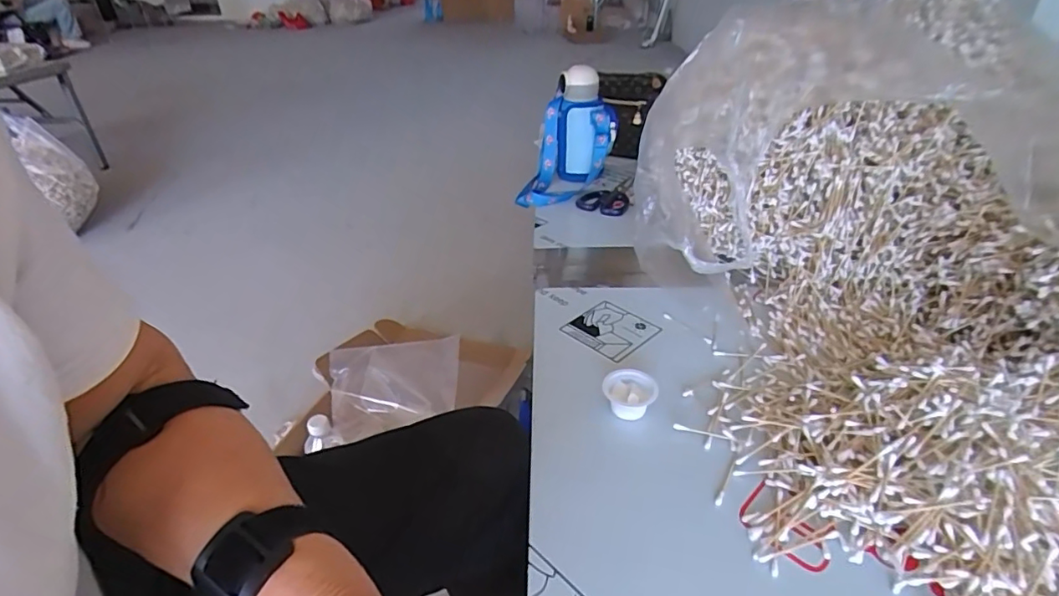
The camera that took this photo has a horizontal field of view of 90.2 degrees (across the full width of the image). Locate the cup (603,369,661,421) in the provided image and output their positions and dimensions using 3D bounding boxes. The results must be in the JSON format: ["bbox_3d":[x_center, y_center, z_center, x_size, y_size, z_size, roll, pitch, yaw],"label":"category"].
[{"bbox_3d":[0.103,0.101,0.544,0.052,0.032,0.050,-2,34,2],"label":"cup"}]

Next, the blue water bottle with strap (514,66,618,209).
[{"bbox_3d":[0.066,-0.301,1.001,0.156,0.203,0.179,12,36,19],"label":"blue water bottle with strap"}]

